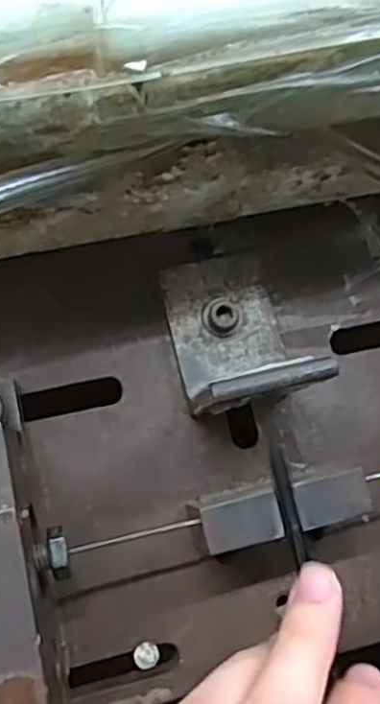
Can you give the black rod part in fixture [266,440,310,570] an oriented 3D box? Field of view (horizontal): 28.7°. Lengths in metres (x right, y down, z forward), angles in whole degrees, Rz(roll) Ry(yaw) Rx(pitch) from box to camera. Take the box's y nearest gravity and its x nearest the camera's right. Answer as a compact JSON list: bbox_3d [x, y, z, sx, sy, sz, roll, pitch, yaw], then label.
[{"bbox_3d":[0.028,0.043,0.210,0.005,0.004,0.035,-11,79,-10],"label":"black rod part in fixture"}]

